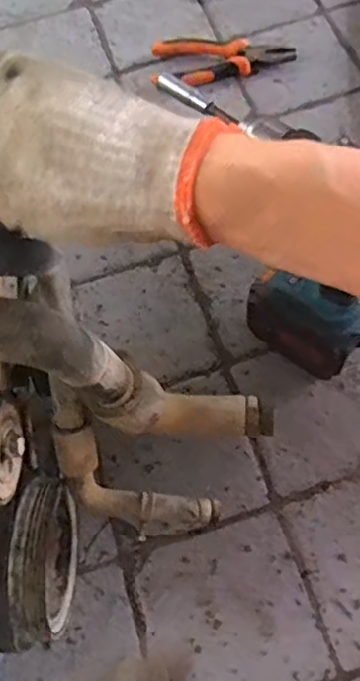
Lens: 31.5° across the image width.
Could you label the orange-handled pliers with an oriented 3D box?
[{"bbox_3d":[0.060,-0.386,0.864,0.179,0.026,0.079,-9,63,1],"label":"orange-handled pliers"}]

